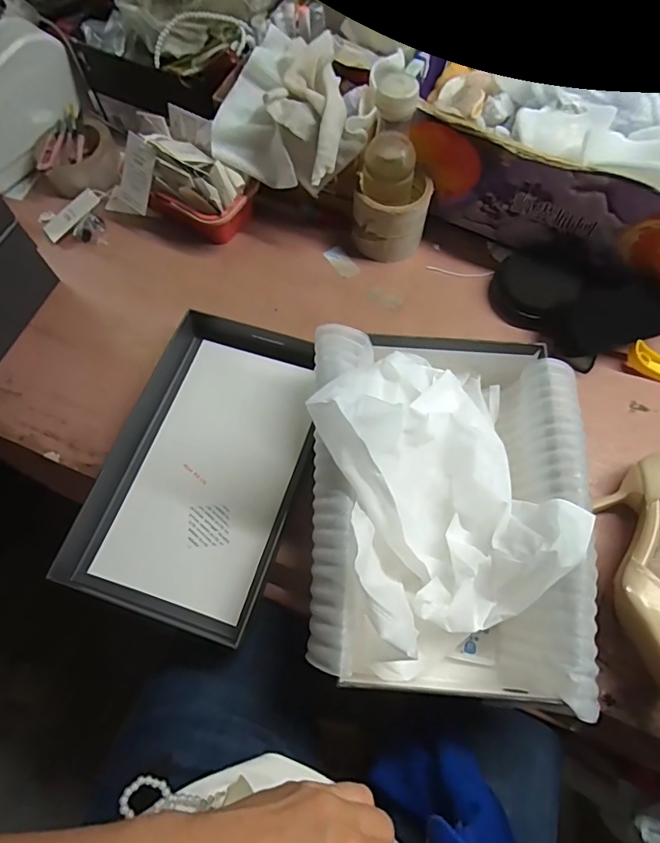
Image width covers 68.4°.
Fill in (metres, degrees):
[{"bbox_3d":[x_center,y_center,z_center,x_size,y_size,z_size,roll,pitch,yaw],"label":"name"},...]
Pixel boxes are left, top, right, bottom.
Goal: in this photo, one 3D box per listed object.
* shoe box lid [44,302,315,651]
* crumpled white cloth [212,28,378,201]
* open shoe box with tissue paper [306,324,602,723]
[{"bbox_3d":[-0.122,0.041,0.497,0.178,0.037,0.305,16,69,7],"label":"shoe box lid"},{"bbox_3d":[-0.038,-0.345,0.539,0.166,0.085,0.147,26,70,11],"label":"crumpled white cloth"},{"bbox_3d":[0.096,0.063,0.419,0.226,0.143,0.298,4,68,2],"label":"open shoe box with tissue paper"}]

